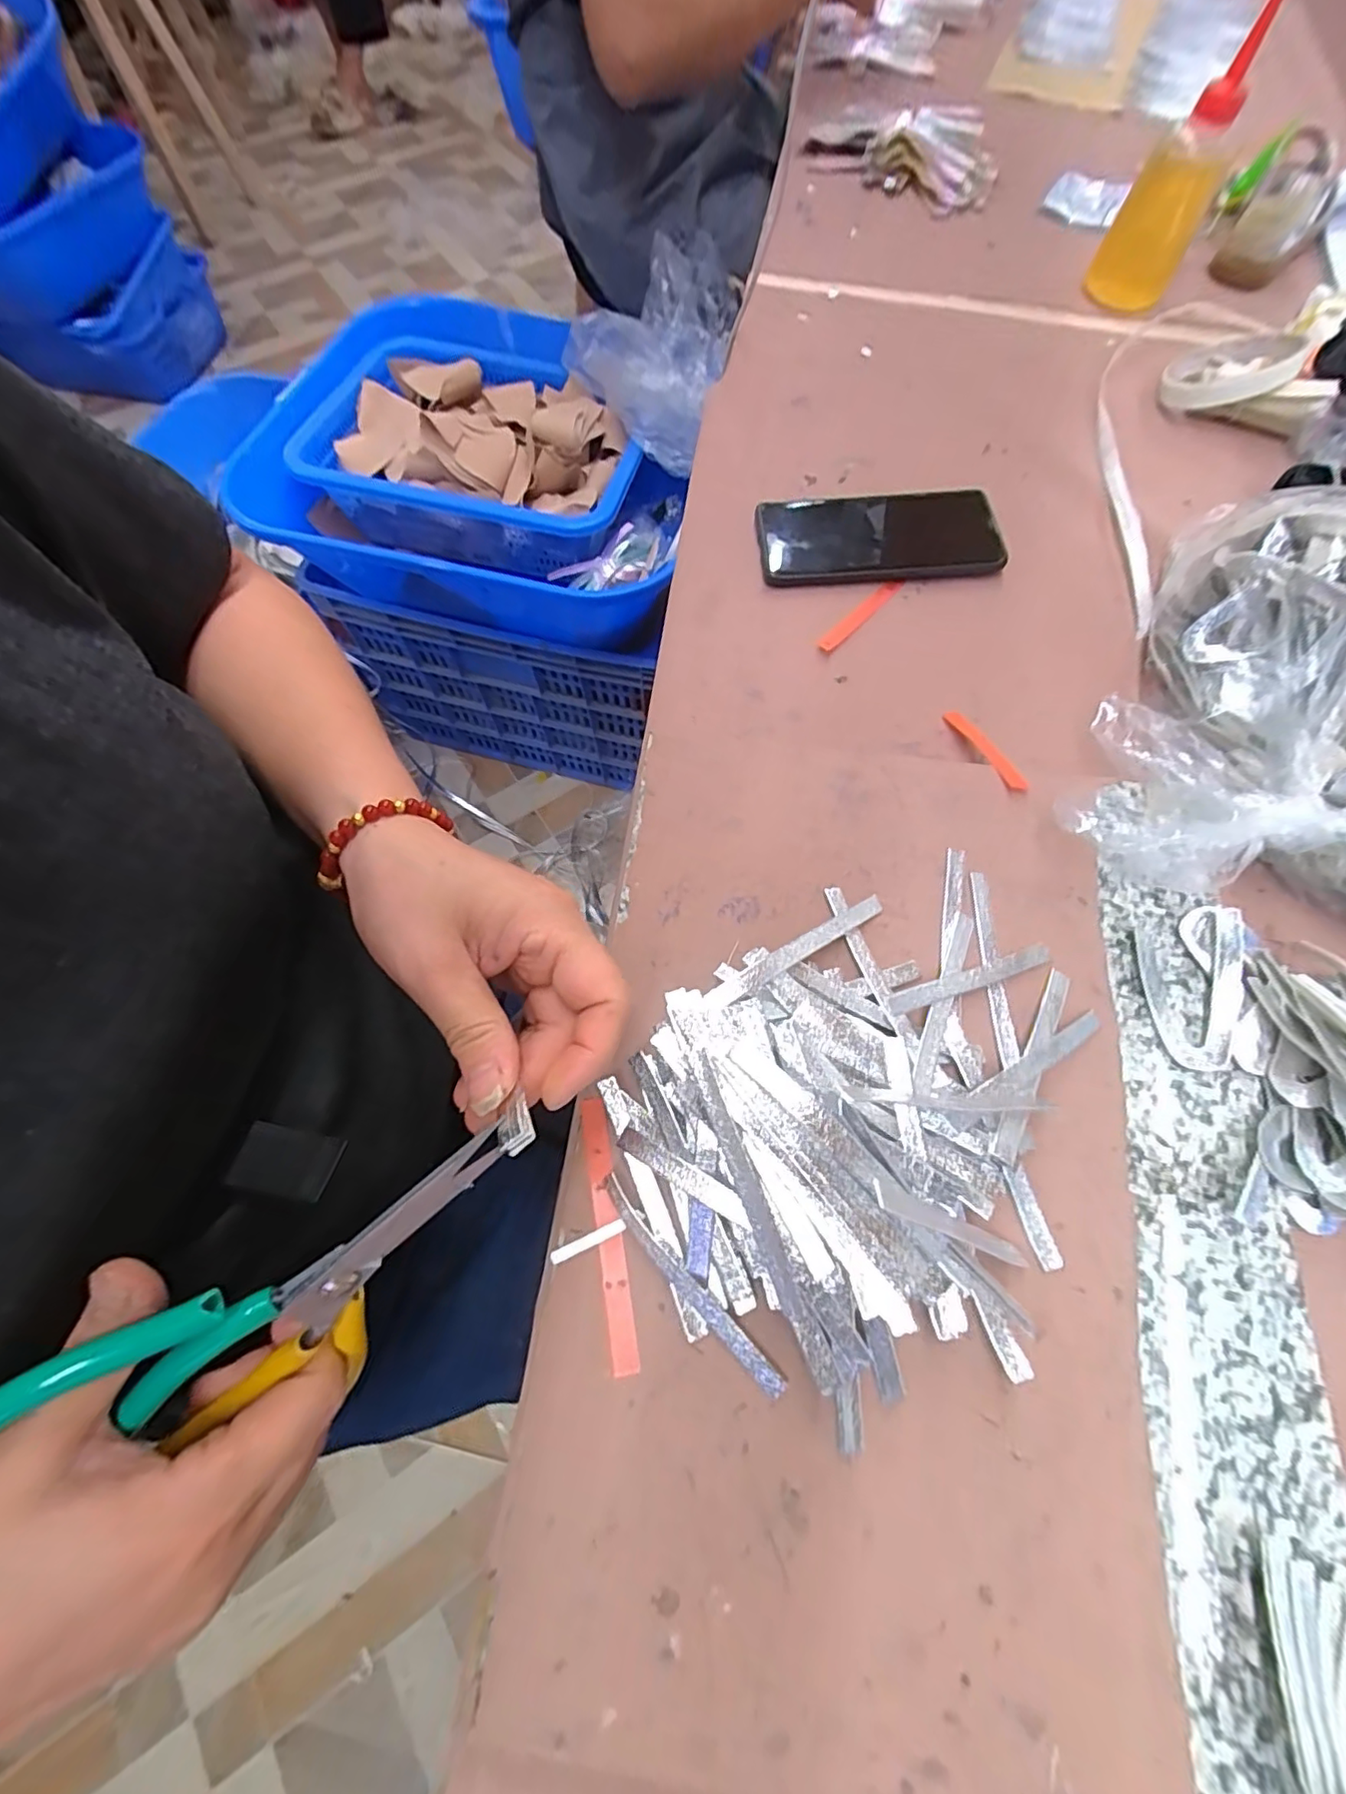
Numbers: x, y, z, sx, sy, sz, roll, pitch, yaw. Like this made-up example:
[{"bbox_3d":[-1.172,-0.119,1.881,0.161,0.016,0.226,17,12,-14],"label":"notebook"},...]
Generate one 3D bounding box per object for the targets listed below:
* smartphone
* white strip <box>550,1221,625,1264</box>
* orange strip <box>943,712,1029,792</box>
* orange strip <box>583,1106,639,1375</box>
[{"bbox_3d":[0.142,-0.252,0.412,0.160,0.014,0.072,-4,69,-1],"label":"smartphone"},{"bbox_3d":[-0.035,0.140,0.239,0.032,0.004,0.005,-21,70,-7],"label":"white strip"},{"bbox_3d":[0.177,-0.084,0.336,0.011,0.005,0.076,-10,47,-3],"label":"orange strip"},{"bbox_3d":[-0.026,0.135,0.242,0.009,0.005,0.100,-10,69,-3],"label":"orange strip"}]

